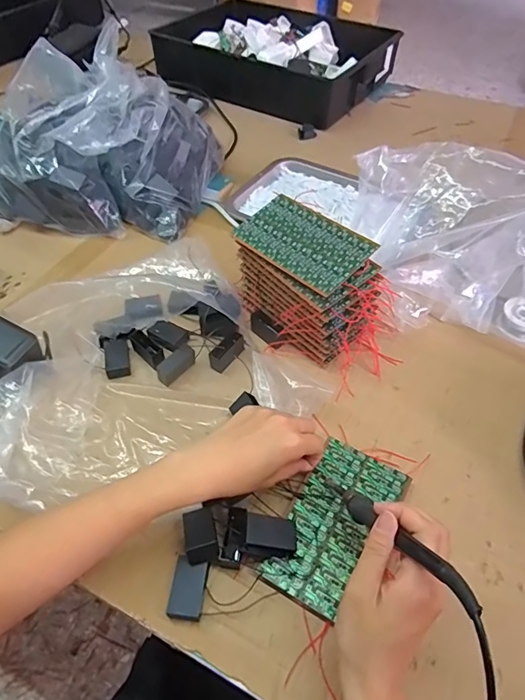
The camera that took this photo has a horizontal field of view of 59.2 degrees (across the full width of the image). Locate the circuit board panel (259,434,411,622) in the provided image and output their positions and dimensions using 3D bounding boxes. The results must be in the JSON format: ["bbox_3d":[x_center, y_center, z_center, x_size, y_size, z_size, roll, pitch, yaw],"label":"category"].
[{"bbox_3d":[0.072,0.167,0.448,0.086,0.005,0.159,26,55,20],"label":"circuit board panel"}]

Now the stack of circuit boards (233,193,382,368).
[{"bbox_3d":[0.048,-0.083,0.584,0.177,0.123,0.117,38,61,26],"label":"stack of circuit boards"}]

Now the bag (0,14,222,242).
[{"bbox_3d":[-0.283,-0.339,0.765,0.370,0.162,0.292,15,54,12],"label":"bag"}]

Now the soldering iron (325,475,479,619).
[{"bbox_3d":[0.094,0.139,0.363,0.017,0.021,0.196,-22,13,-16],"label":"soldering iron"}]

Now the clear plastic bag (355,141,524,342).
[{"bbox_3d":[0.253,-0.144,0.590,0.271,0.190,0.187,15,54,13],"label":"clear plastic bag"}]

